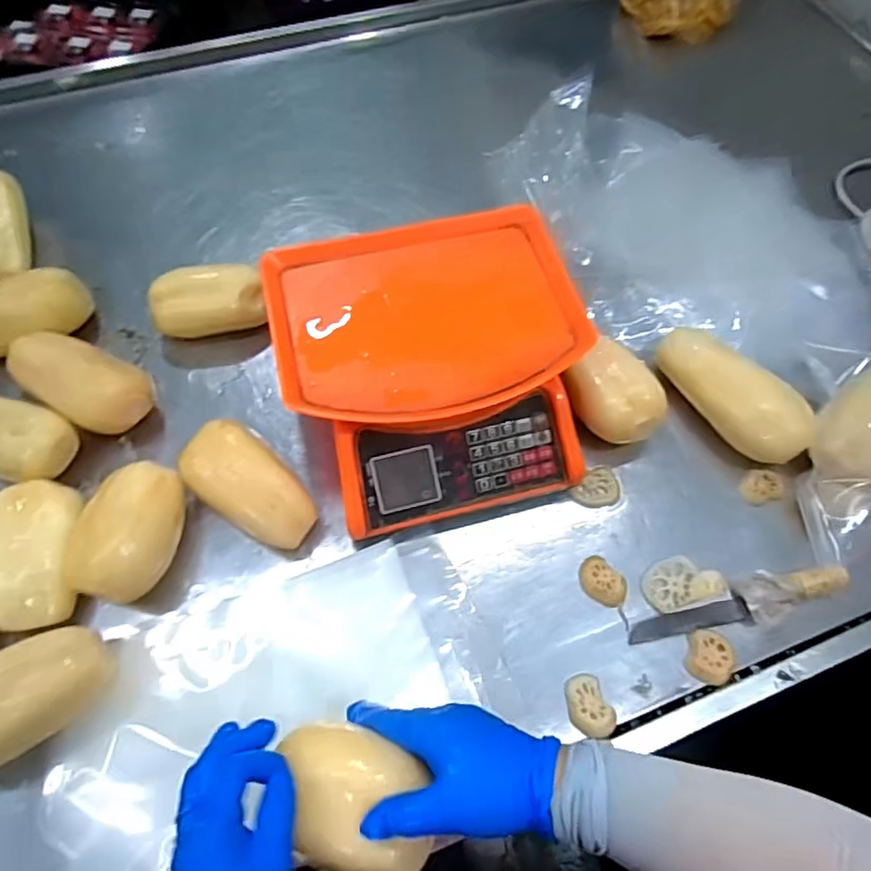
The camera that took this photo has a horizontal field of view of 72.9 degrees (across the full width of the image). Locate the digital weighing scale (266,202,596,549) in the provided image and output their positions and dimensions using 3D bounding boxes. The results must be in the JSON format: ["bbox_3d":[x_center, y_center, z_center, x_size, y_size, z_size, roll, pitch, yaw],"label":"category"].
[{"bbox_3d":[-0.002,-0.067,0.593,0.283,0.126,0.282,-13,64,-8],"label":"digital weighing scale"}]

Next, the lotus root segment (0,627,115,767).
[{"bbox_3d":[-0.341,0.215,0.479,0.146,0.071,0.079,-26,66,-14],"label":"lotus root segment"}]

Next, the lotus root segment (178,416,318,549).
[{"bbox_3d":[-0.178,0.048,0.562,0.145,0.076,0.076,38,68,17],"label":"lotus root segment"}]

